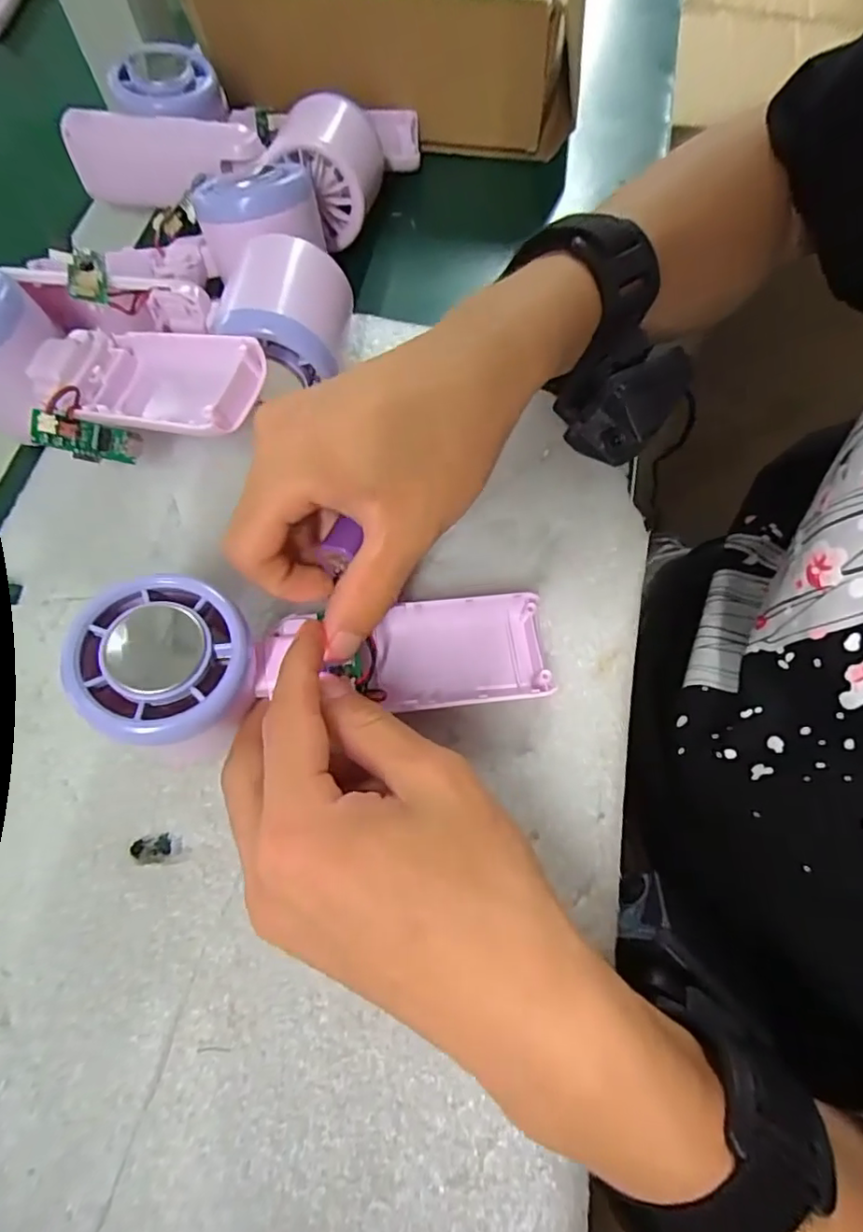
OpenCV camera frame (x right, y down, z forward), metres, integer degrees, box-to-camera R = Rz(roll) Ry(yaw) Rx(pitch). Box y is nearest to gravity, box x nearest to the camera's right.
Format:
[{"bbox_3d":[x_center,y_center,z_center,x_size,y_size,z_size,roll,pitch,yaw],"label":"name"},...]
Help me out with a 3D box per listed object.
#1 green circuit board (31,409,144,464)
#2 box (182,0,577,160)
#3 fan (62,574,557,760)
[{"bbox_3d":[-0.144,-0.073,0.244,0.039,0.019,0.004,8,38,-33],"label":"green circuit board"},{"bbox_3d":[-0.028,-0.414,0.382,0.241,0.079,0.237,5,68,1],"label":"box"},{"bbox_3d":[-0.036,0.015,0.210,0.162,0.029,0.055,0,66,-24],"label":"fan"}]

